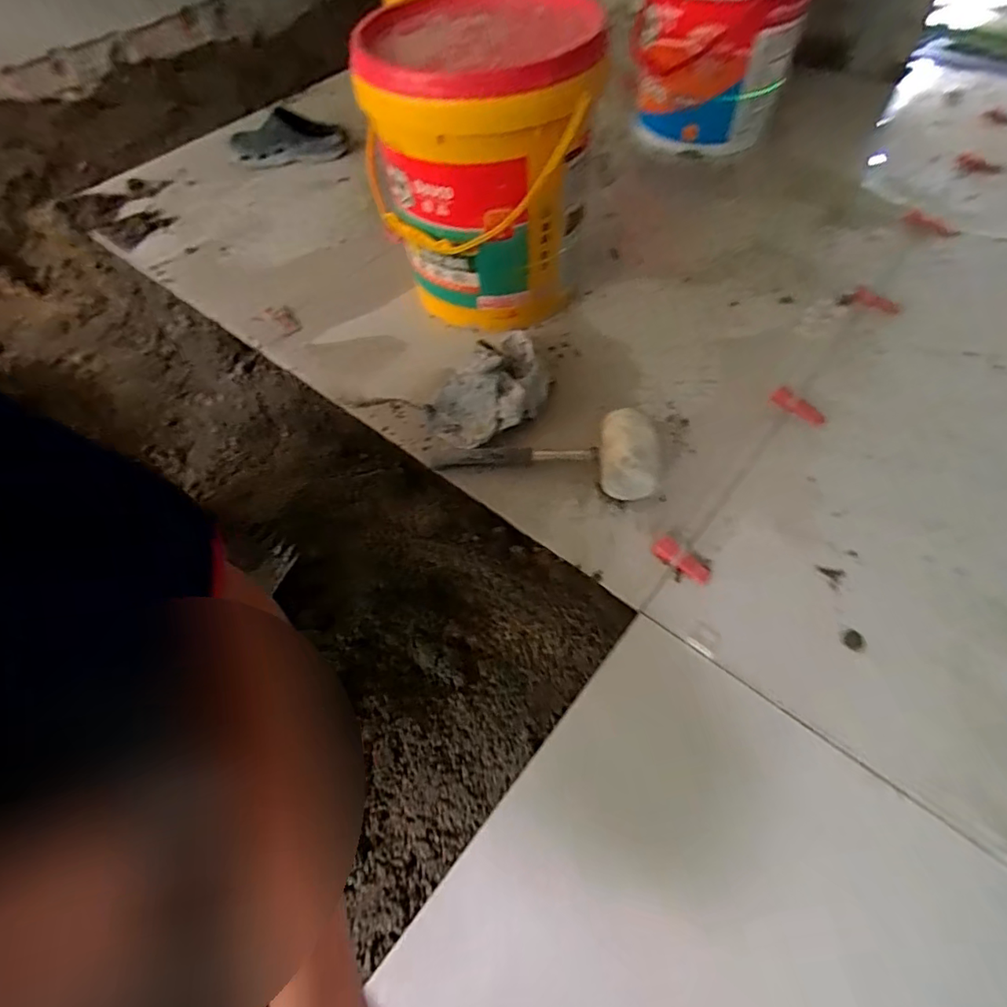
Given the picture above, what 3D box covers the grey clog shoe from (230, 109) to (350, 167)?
[{"bbox_3d":[-0.474,-0.808,1.180,0.252,0.074,0.109,-3,57,3],"label":"grey clog shoe"}]

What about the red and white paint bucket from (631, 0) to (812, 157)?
[{"bbox_3d":[0.435,-0.977,1.103,0.317,0.355,0.304,2,58,6],"label":"red and white paint bucket"}]

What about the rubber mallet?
[{"bbox_3d":[0.054,-0.055,0.696,0.280,0.053,0.105,-4,56,17],"label":"rubber mallet"}]

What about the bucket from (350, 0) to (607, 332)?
[{"bbox_3d":[-0.027,-0.477,0.792,0.293,0.344,0.277,-2,57,3],"label":"bucket"}]

